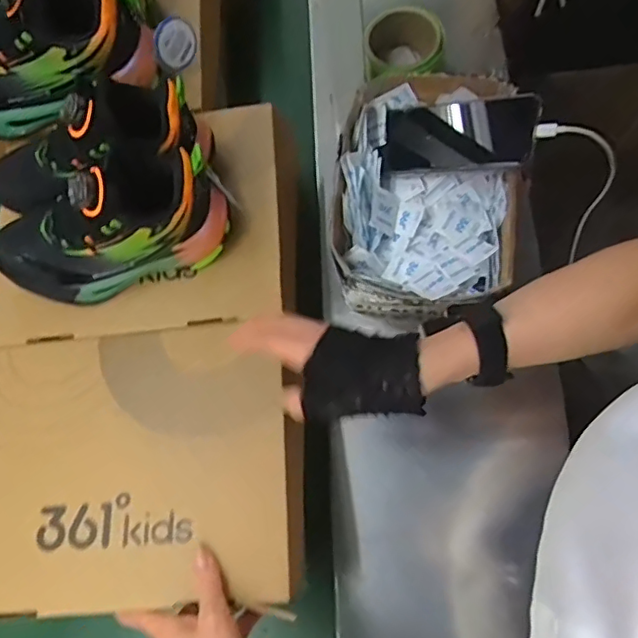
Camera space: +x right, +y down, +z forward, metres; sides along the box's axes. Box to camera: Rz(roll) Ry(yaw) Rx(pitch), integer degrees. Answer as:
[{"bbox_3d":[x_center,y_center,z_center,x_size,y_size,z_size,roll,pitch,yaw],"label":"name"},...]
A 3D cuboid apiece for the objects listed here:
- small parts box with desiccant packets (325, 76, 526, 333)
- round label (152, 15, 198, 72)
[{"bbox_3d":[0.110,-0.125,0.606,0.185,0.125,0.243,11,76,10],"label":"small parts box with desiccant packets"},{"bbox_3d":[-0.148,-0.282,0.596,0.048,0.048,0.006,-37,46,-9],"label":"round label"}]

